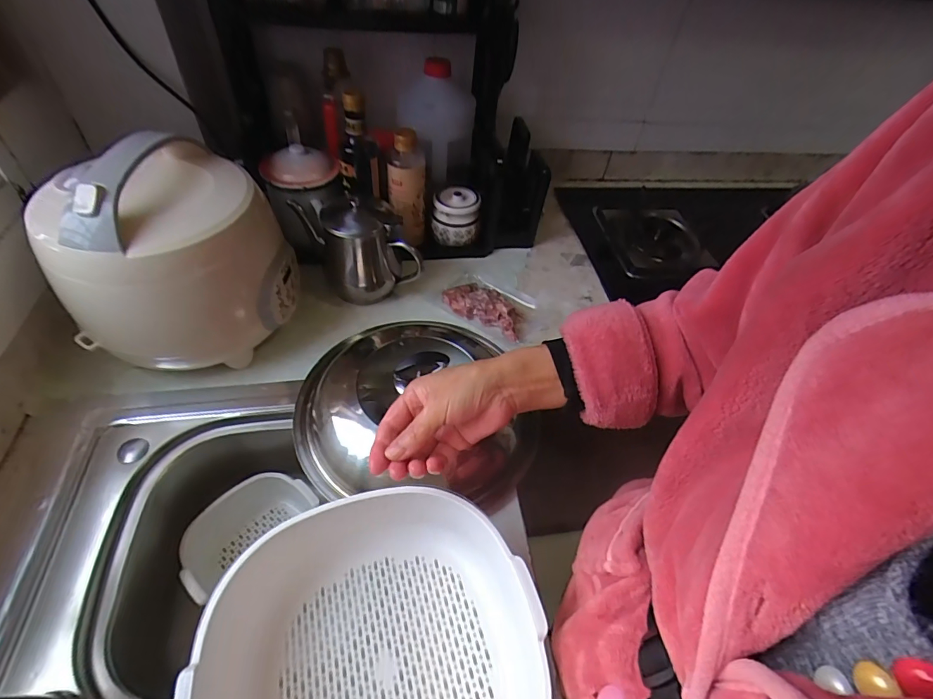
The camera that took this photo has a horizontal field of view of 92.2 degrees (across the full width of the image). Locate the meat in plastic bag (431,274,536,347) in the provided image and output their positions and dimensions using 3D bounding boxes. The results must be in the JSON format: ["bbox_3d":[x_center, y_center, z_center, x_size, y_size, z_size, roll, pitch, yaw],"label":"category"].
[{"bbox_3d":[0.038,-0.075,0.716,0.167,0.026,0.091,32,54,19],"label":"meat in plastic bag"}]

